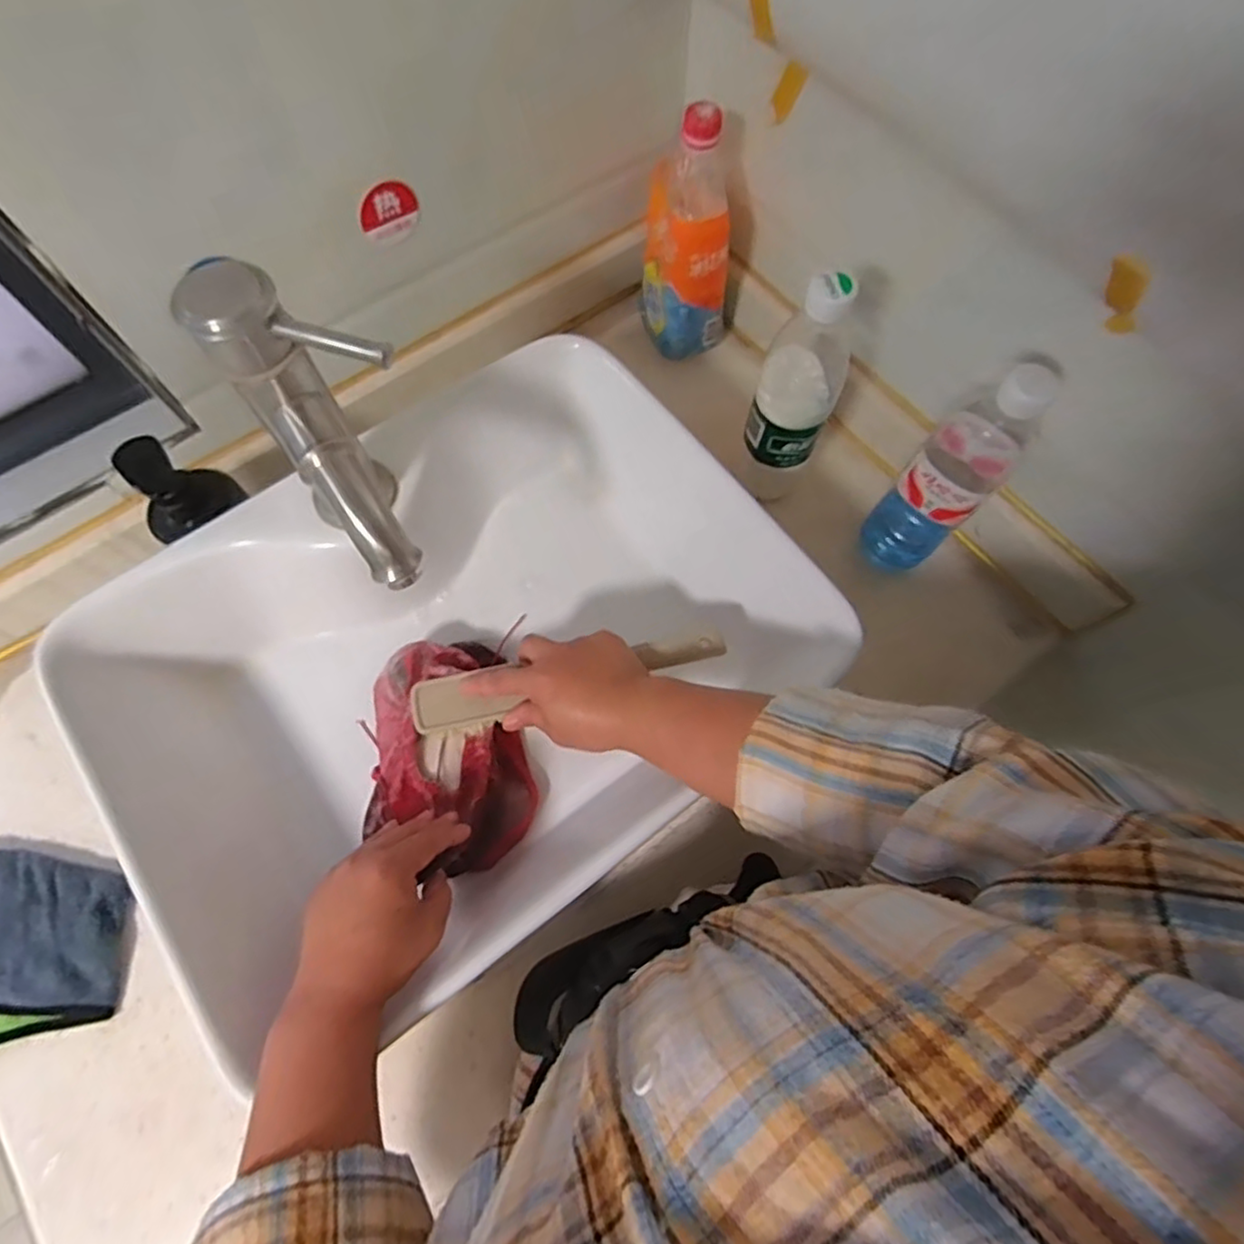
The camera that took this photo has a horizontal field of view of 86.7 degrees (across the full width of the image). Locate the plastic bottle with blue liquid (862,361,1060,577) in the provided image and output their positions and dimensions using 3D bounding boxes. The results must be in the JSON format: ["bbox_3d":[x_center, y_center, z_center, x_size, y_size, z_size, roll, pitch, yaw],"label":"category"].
[{"bbox_3d":[0.254,-0.115,0.505,0.069,0.204,0.061,-41,75,-14],"label":"plastic bottle with blue liquid"}]

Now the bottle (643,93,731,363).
[{"bbox_3d":[0.062,-0.342,0.596,0.085,0.203,0.080,7,69,2],"label":"bottle"}]

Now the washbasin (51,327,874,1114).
[{"bbox_3d":[-0.121,0.041,0.509,0.490,0.134,0.345,-32,73,-12],"label":"washbasin"}]

